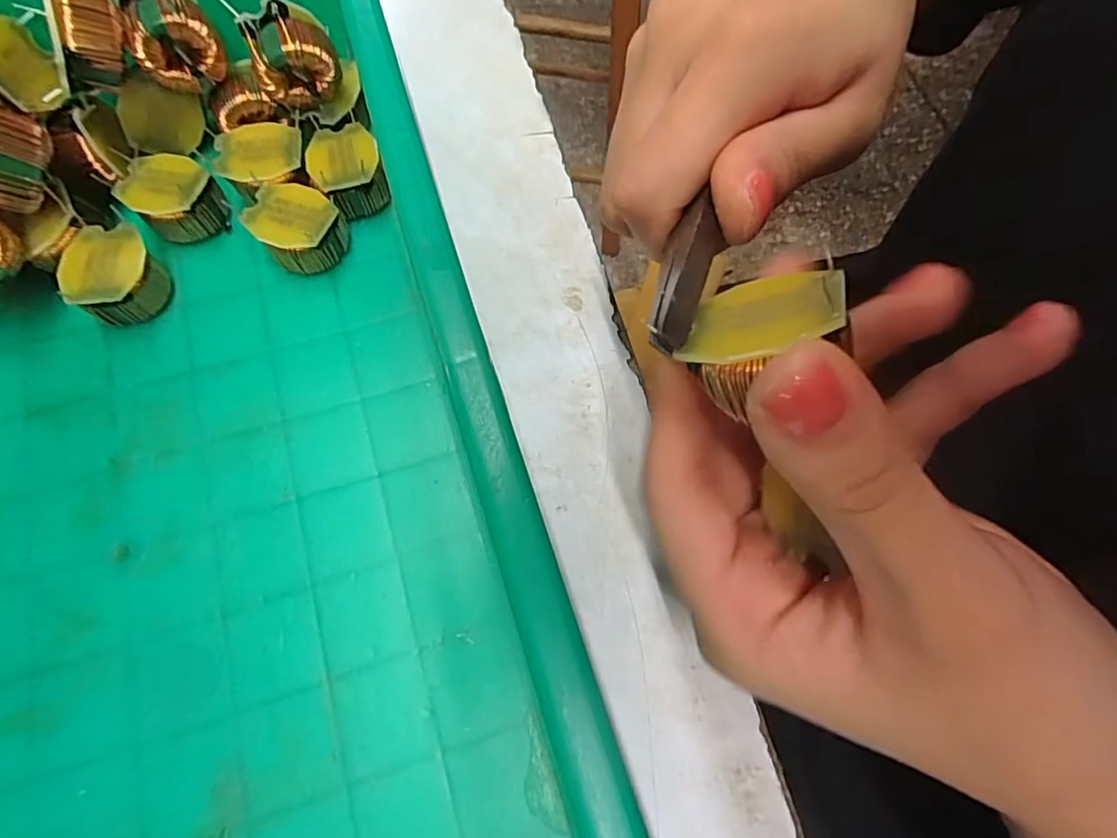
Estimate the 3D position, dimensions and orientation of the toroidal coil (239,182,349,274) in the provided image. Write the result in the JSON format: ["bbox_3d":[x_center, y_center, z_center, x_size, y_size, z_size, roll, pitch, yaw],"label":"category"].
[{"bbox_3d":[-0.092,-0.068,0.202,0.029,0.020,0.032,-35,74,-14],"label":"toroidal coil"}]

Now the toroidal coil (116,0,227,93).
[{"bbox_3d":[-0.131,-0.129,0.189,0.026,0.024,0.019,-27,73,-12],"label":"toroidal coil"}]

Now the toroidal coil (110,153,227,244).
[{"bbox_3d":[-0.139,-0.079,0.204,0.030,0.020,0.026,39,73,12],"label":"toroidal coil"}]

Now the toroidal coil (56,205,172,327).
[{"bbox_3d":[-0.150,-0.048,0.192,0.026,0.020,0.033,-30,73,-13],"label":"toroidal coil"}]

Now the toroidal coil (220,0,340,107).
[{"bbox_3d":[-0.093,-0.127,0.194,0.028,0.032,0.017,-19,71,-9],"label":"toroidal coil"}]

